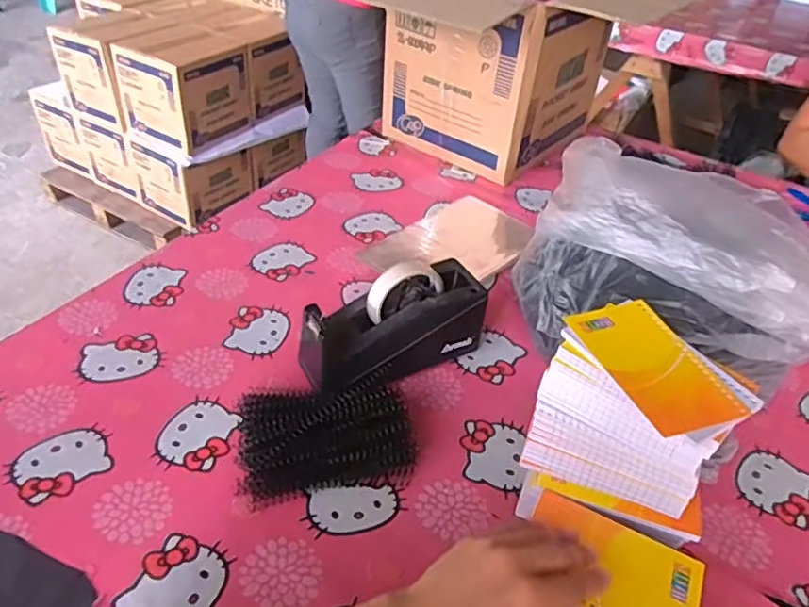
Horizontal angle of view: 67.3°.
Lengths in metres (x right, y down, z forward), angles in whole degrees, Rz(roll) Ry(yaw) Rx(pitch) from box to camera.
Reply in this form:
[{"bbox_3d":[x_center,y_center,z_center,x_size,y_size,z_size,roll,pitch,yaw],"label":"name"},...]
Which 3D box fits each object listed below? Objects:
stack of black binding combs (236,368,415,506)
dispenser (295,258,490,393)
[{"bbox_3d":[-0.075,0.126,0.587,0.162,0.057,0.110,-3,41,-8],"label":"stack of black binding combs"},{"bbox_3d":[-0.010,0.028,0.664,0.202,0.116,0.081,-16,44,-23],"label":"dispenser"}]

